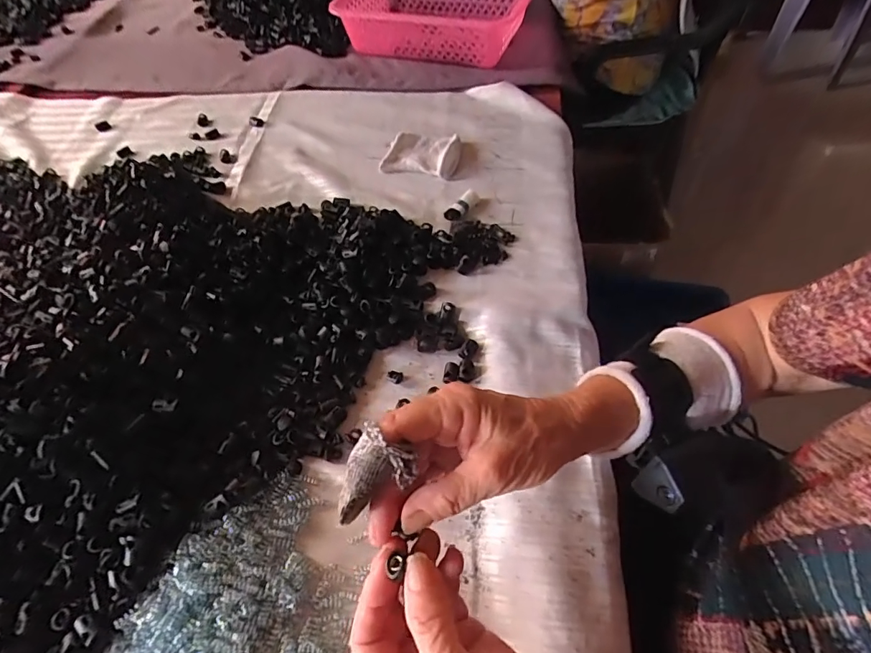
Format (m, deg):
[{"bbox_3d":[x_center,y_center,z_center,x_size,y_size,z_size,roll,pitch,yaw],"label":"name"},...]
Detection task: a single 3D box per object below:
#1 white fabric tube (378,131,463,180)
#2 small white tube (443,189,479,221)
[{"bbox_3d":[-0.016,-0.223,0.586,0.093,0.021,0.066,13,60,12],"label":"white fabric tube"},{"bbox_3d":[0.030,-0.141,0.531,0.024,0.016,0.047,29,65,20],"label":"small white tube"}]

